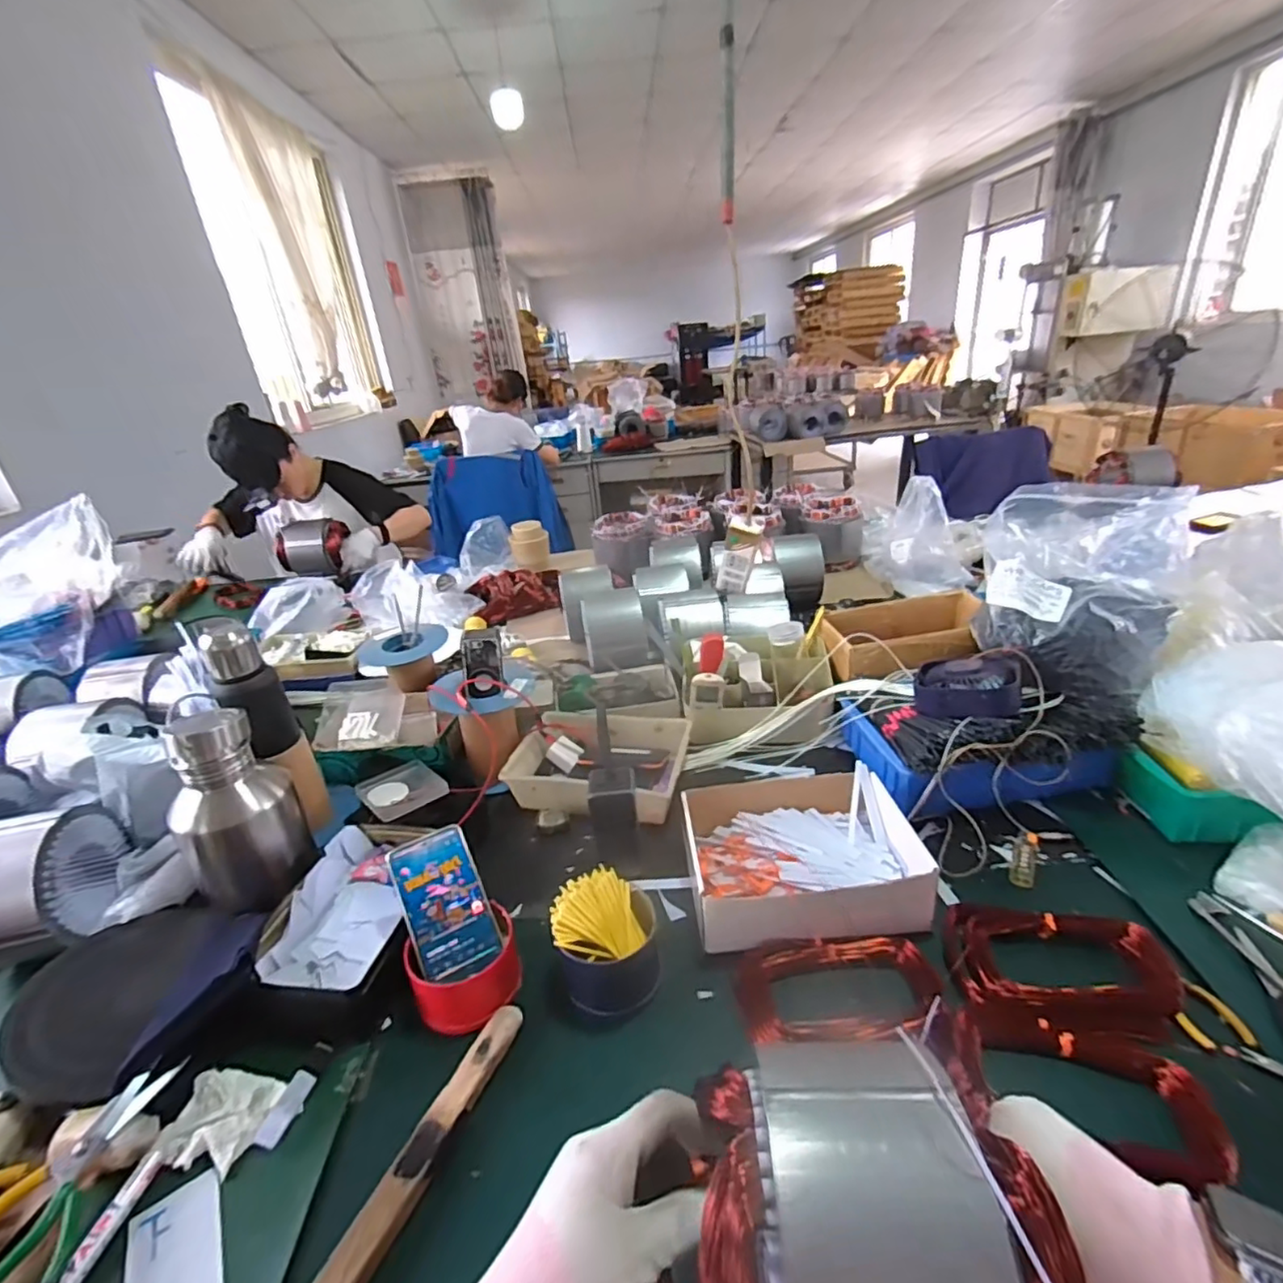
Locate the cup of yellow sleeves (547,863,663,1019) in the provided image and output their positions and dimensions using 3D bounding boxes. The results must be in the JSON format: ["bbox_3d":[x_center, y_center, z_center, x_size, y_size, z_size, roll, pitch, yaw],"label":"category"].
[{"bbox_3d":[-0.033,0.295,0.601,0.098,0.080,0.105,-4,26,2],"label":"cup of yellow sleeves"}]

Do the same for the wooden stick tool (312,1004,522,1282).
[{"bbox_3d":[-0.176,0.402,0.459,0.031,0.016,0.275,7,29,24],"label":"wooden stick tool"}]

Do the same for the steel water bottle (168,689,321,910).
[{"bbox_3d":[-0.453,0.194,0.698,0.112,0.238,0.094,-6,26,-2],"label":"steel water bottle"}]

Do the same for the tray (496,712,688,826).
[{"bbox_3d":[-0.058,0.176,0.889,0.247,0.054,0.184,5,28,20],"label":"tray"}]

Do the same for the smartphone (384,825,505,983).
[{"bbox_3d":[-0.197,0.262,0.614,0.076,0.012,0.140,-17,69,-30],"label":"smartphone"}]

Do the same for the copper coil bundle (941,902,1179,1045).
[{"bbox_3d":[0.389,0.306,0.567,0.188,0.028,0.119,1,27,13],"label":"copper coil bundle"}]

